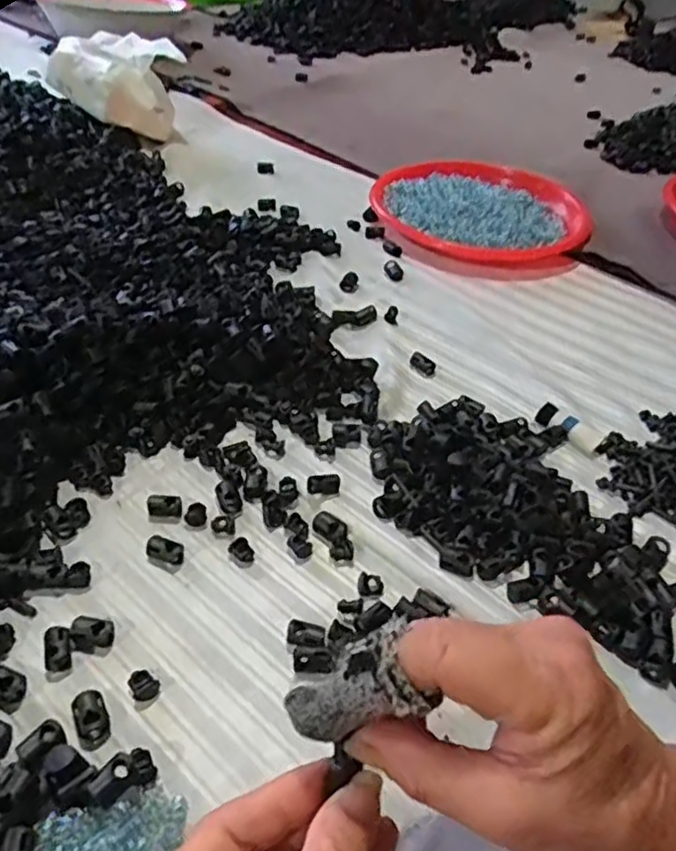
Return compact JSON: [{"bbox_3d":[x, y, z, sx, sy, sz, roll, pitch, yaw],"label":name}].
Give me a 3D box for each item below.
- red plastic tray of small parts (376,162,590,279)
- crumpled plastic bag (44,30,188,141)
[{"bbox_3d":[0.142,-0.217,0.700,0.217,0.031,0.159,22,46,19],"label":"red plastic tray of small parts"},{"bbox_3d":[-0.260,-0.409,0.817,0.126,0.088,0.152,-26,50,-28],"label":"crumpled plastic bag"}]

